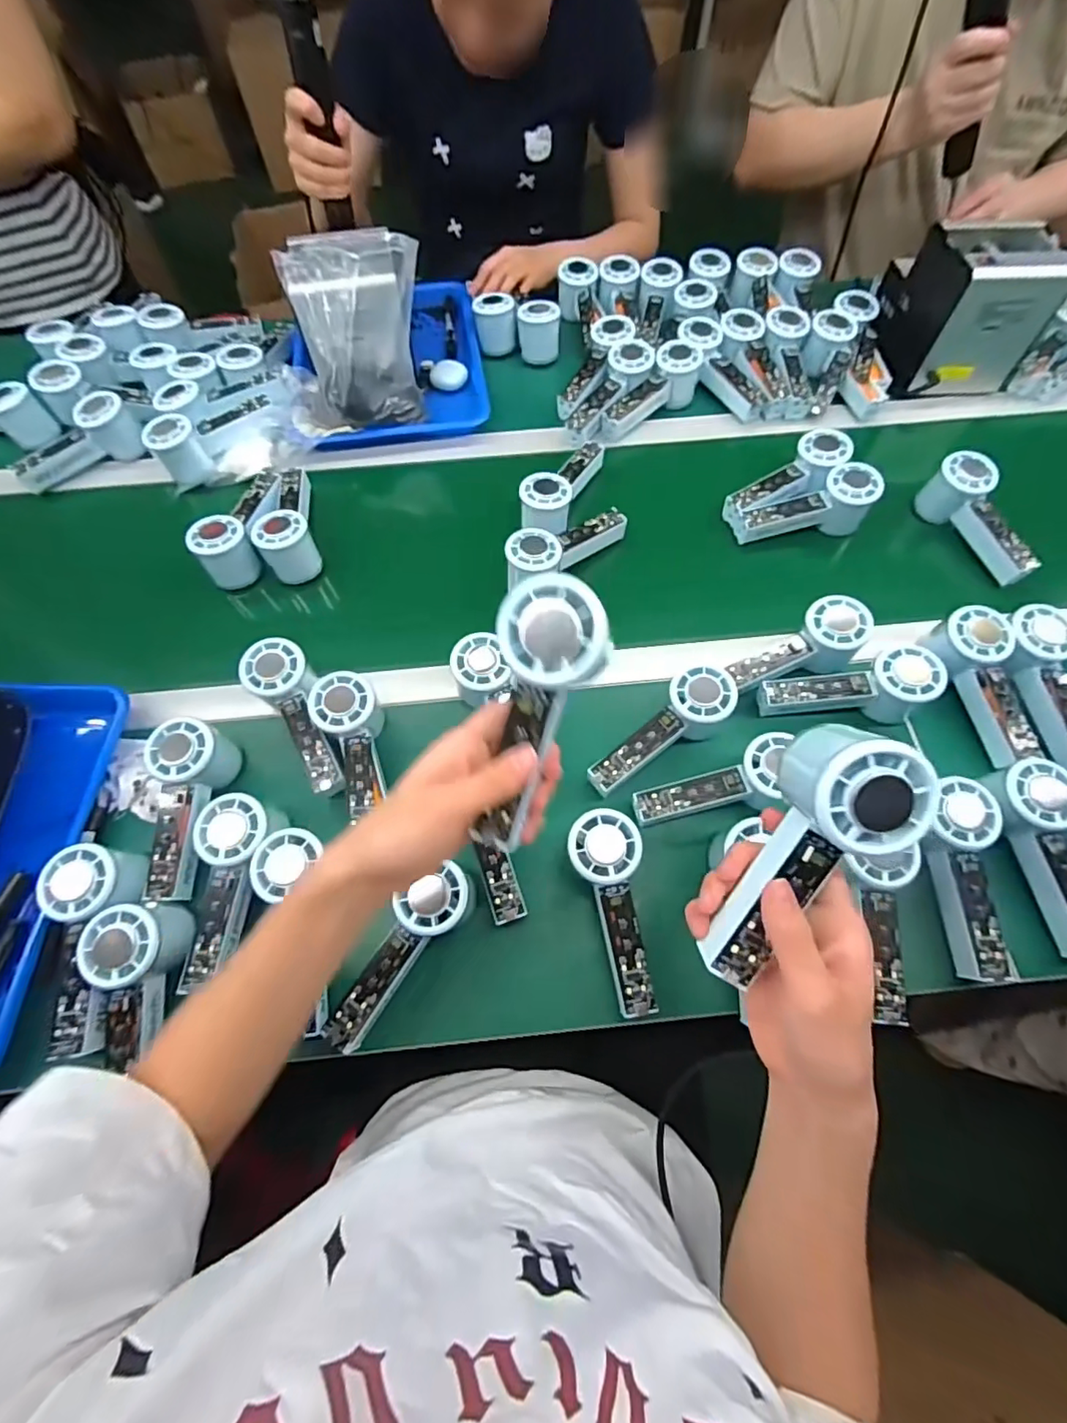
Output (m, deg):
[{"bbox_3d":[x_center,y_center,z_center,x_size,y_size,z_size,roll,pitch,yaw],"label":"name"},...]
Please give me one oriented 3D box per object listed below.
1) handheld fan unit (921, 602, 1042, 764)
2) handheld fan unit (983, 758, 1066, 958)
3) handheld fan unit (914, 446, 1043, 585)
[{"bbox_3d":[0.418,-0.023,0.518,0.052,0.048,0.141,-9,79,-3],"label":"handheld fan unit"},{"bbox_3d":[0.415,0.116,0.450,0.058,0.053,0.152,-10,82,-4],"label":"handheld fan unit"},{"bbox_3d":[0.489,-0.208,0.608,0.047,0.062,0.145,-17,66,-7],"label":"handheld fan unit"}]

